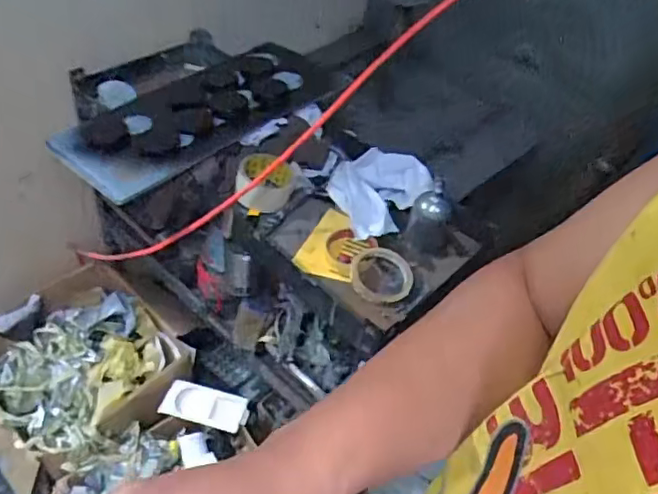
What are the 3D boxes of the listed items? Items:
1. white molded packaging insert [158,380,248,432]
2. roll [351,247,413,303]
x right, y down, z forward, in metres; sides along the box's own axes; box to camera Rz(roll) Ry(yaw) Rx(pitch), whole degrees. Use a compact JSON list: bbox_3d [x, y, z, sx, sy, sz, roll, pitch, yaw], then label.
[{"bbox_3d":[-0.255,0.330,1.208,0.175,0.022,0.075,11,67,5],"label":"white molded packaging insert"},{"bbox_3d":[0.079,0.041,0.859,0.089,0.015,0.100,9,50,2],"label":"roll"}]

